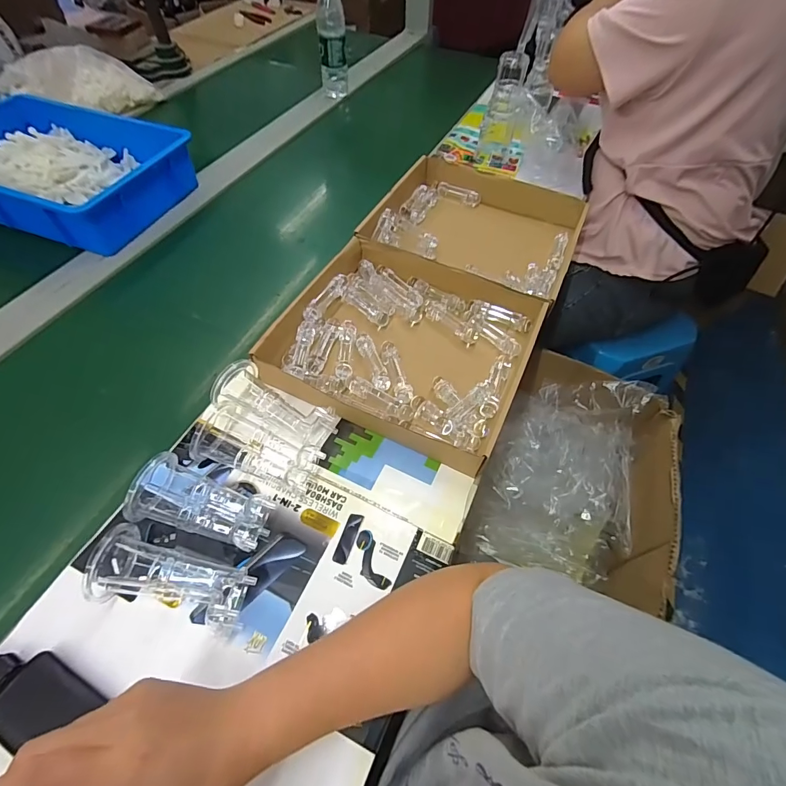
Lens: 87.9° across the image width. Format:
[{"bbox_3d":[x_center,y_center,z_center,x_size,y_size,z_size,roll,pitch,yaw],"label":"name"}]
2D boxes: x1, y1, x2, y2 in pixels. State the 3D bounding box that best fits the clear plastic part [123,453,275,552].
[{"bbox_3d":[-0.194,0.109,0.418,0.135,0.058,0.071,11,56,5],"label":"clear plastic part"}]

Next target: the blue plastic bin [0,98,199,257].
[{"bbox_3d":[-0.603,-0.403,0.749,0.420,0.104,0.304,21,57,11],"label":"blue plastic bin"}]

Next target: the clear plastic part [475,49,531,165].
[{"bbox_3d":[0.218,-0.567,0.822,0.065,0.177,0.072,15,56,8],"label":"clear plastic part"}]

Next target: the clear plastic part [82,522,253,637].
[{"bbox_3d":[-0.209,0.167,0.372,0.149,0.069,0.060,13,56,6],"label":"clear plastic part"}]

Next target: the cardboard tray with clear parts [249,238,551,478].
[{"bbox_3d":[0.023,-0.073,0.550,0.301,0.053,0.284,24,58,13],"label":"cardboard tray with clear parts"}]

